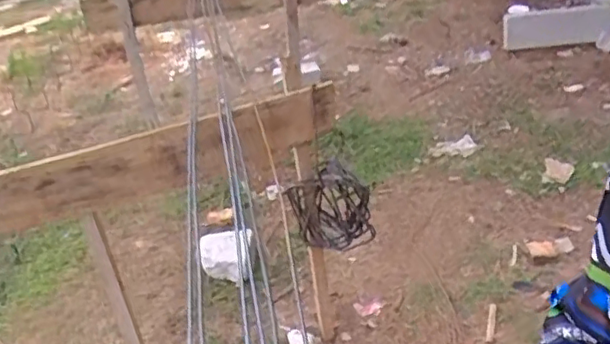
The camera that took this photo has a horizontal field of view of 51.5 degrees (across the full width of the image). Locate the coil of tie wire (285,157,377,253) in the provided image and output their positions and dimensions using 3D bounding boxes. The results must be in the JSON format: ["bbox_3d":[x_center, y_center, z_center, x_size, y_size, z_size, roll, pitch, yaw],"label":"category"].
[{"bbox_3d":[0.062,0.098,1.676,0.224,0.273,0.084,0,30,14],"label":"coil of tie wire"}]

